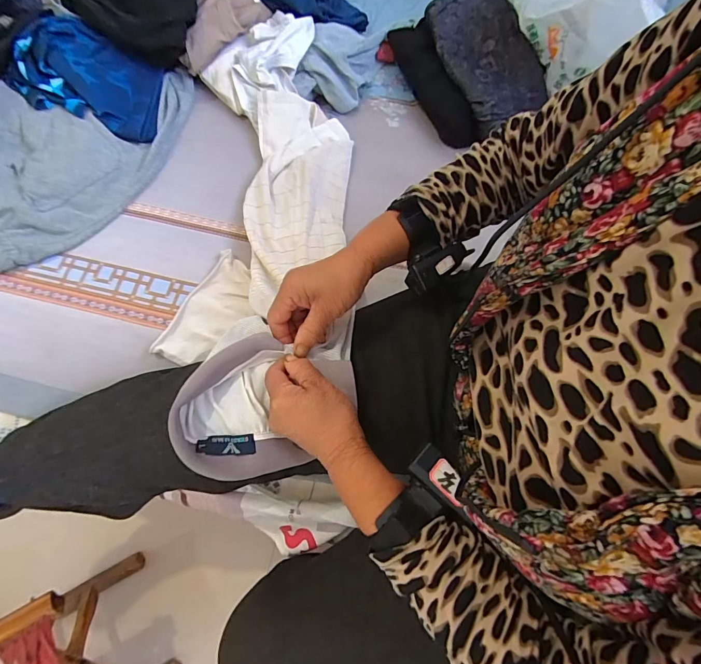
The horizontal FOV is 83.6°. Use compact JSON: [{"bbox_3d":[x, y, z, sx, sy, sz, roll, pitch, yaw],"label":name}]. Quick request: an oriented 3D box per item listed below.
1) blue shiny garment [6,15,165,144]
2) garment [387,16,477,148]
[{"bbox_3d":[-0.429,-0.419,0.653,0.212,0.093,0.152,11,72,2],"label":"blue shiny garment"},{"bbox_3d":[0.139,-0.446,0.697,0.077,0.062,0.285,-14,73,-5],"label":"garment"}]

